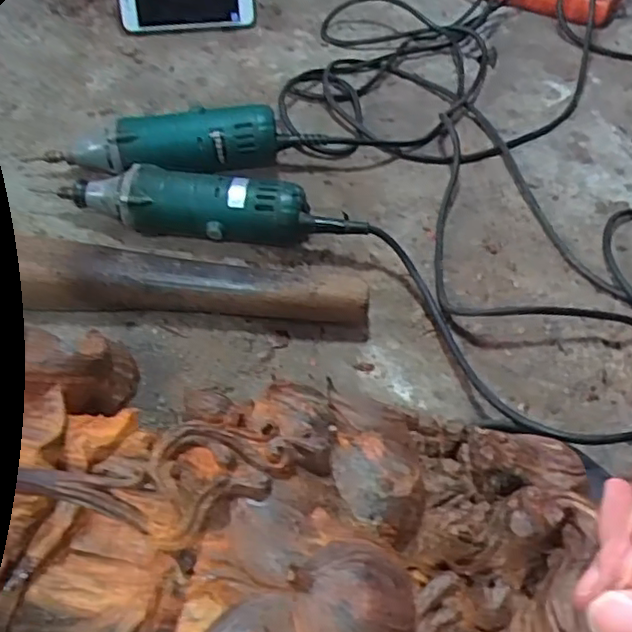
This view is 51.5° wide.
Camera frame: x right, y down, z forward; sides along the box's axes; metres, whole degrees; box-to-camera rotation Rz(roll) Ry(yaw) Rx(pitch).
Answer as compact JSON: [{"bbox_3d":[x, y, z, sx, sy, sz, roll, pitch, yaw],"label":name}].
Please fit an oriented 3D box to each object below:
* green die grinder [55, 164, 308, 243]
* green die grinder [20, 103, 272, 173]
[{"bbox_3d":[-0.115,-0.092,0.562,0.212,0.055,0.051,8,50,3],"label":"green die grinder"},{"bbox_3d":[-0.144,-0.155,0.607,0.216,0.061,0.050,-5,50,-8],"label":"green die grinder"}]

